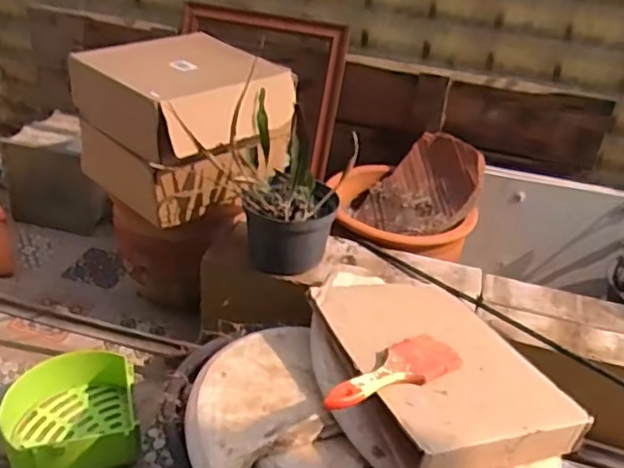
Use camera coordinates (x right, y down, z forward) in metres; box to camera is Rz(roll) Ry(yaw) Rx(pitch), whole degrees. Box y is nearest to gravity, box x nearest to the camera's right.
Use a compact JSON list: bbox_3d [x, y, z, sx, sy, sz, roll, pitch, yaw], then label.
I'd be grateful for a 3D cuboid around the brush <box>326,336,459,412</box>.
[{"bbox_3d":[0.091,0.155,0.740,0.191,0.029,0.063,-20,41,-34],"label":"brush"}]

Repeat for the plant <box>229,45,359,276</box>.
[{"bbox_3d":[-0.035,-0.073,0.987,0.177,0.208,0.163,2,33,-6],"label":"plant"}]

